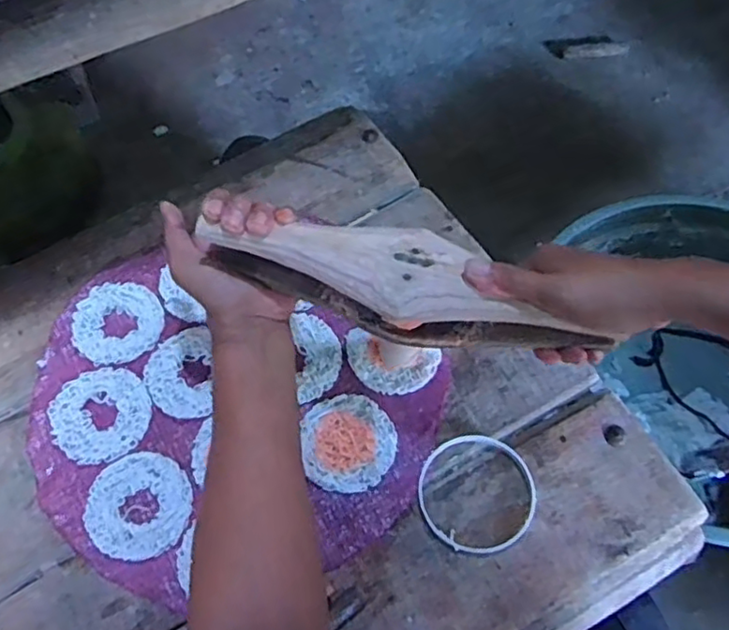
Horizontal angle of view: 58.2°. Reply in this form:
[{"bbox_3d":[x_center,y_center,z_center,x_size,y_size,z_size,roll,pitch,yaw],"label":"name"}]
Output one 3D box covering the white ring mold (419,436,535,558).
[{"bbox_3d":[0.088,0.138,0.512,0.089,0.006,0.089,-1,64,2],"label":"white ring mold"}]

